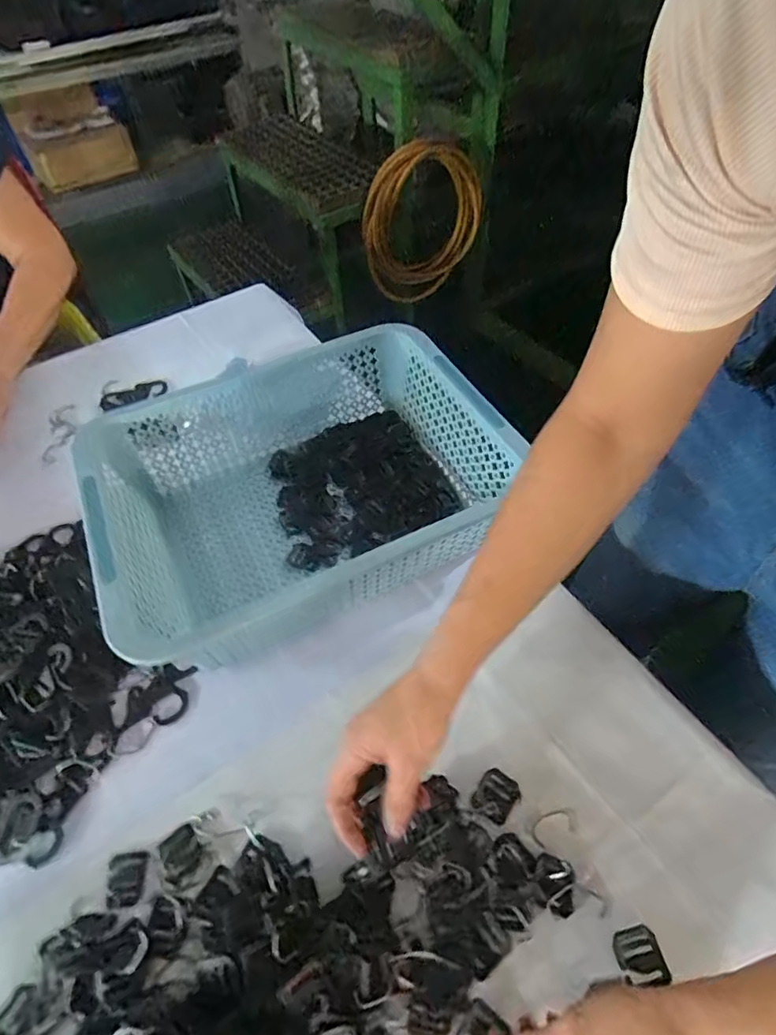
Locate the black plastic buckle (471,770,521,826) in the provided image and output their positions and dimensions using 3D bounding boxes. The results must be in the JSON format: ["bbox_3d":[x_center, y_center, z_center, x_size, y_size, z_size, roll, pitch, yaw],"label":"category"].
[{"bbox_3d":[0.087,0.221,0.419,0.030,0.006,0.035,30,60,22],"label":"black plastic buckle"}]

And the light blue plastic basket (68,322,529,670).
[{"bbox_3d":[-0.080,-0.028,0.540,0.382,0.115,0.286,-23,56,-14],"label":"light blue plastic basket"}]

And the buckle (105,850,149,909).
[{"bbox_3d":[-0.197,0.272,0.396,0.027,0.004,0.034,-7,54,-2],"label":"buckle"}]

